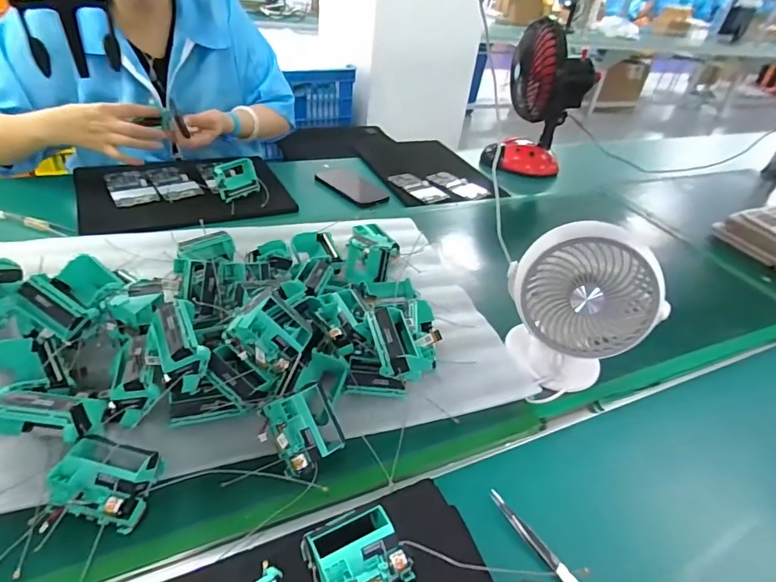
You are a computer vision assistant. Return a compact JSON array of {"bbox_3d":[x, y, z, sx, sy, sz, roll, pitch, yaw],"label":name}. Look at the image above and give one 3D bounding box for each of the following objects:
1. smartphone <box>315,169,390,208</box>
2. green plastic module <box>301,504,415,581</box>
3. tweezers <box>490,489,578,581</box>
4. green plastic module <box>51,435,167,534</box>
[{"bbox_3d":[-0.080,-0.217,0.976,0.168,0.014,0.079,34,44,30],"label":"smartphone"},{"bbox_3d":[-0.025,0.200,0.360,0.070,0.032,0.059,-15,43,-27],"label":"green plastic module"},{"bbox_3d":[0.138,0.230,0.417,0.012,0.011,0.128,-21,46,-33],"label":"tweezers"},{"bbox_3d":[-0.230,0.156,0.390,0.066,0.046,0.056,11,37,4],"label":"green plastic module"}]

